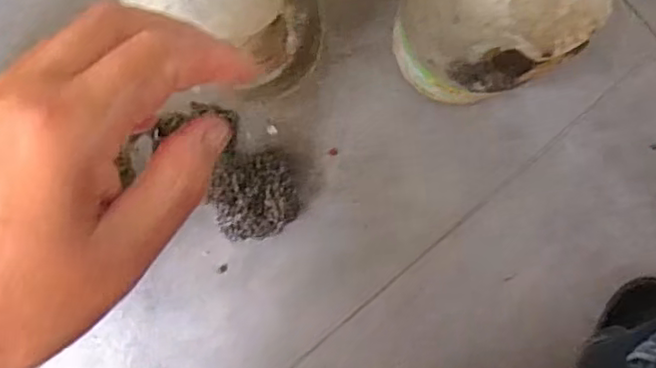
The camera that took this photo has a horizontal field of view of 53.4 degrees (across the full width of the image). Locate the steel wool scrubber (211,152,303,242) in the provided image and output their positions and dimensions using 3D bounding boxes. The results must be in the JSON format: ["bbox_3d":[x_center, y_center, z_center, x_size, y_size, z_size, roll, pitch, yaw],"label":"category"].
[{"bbox_3d":[-0.061,0.010,0.558,0.067,0.044,0.071,0,94,2],"label":"steel wool scrubber"}]

